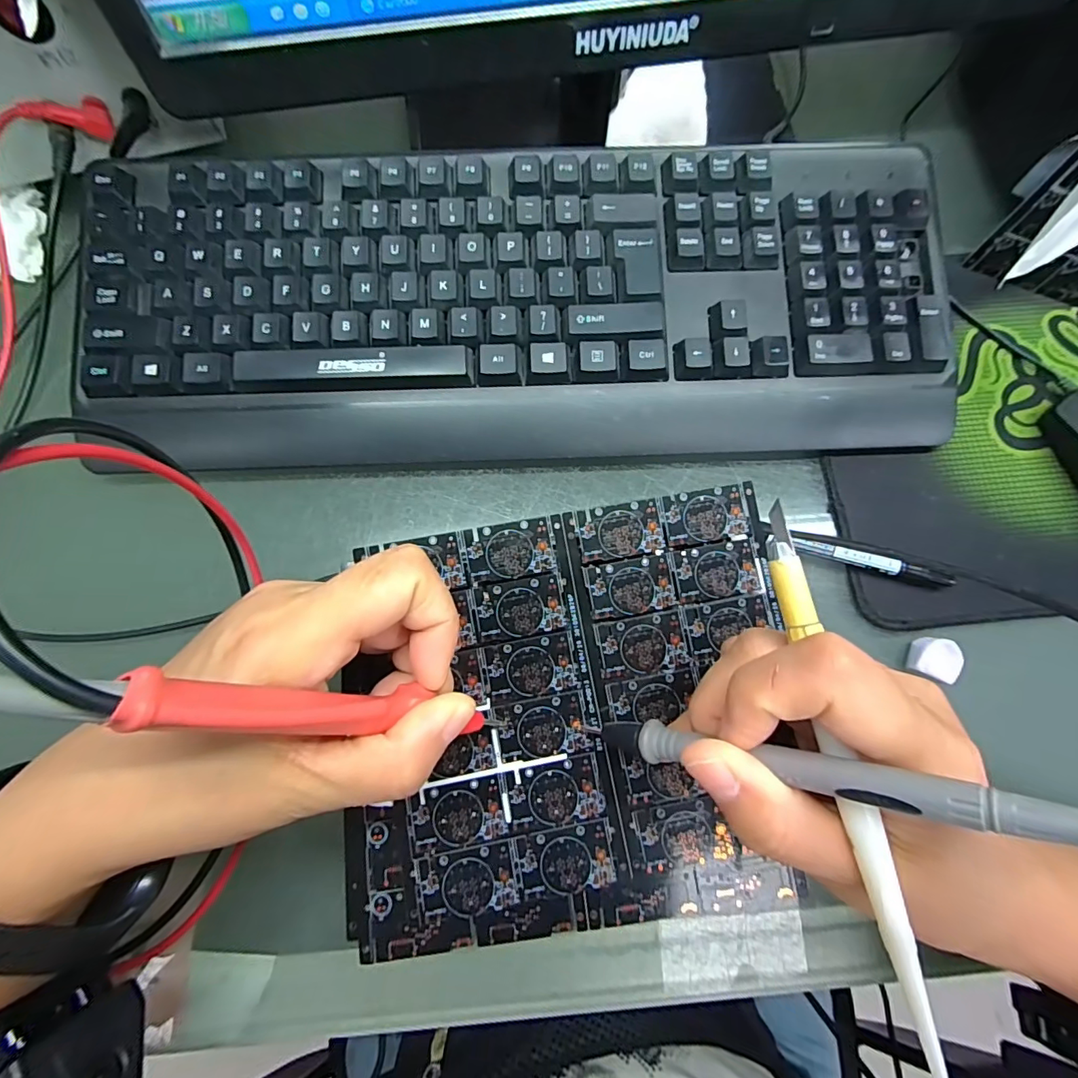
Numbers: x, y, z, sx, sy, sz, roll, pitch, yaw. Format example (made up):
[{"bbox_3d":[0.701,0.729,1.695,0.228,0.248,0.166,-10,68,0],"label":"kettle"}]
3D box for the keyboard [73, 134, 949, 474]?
[{"bbox_3d":[-0.009,-0.121,0.259,0.424,0.044,0.155,-1,77,-2],"label":"keyboard"}]

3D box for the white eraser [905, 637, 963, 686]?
[{"bbox_3d":[0.190,0.057,0.238,0.018,0.011,0.020,25,78,4],"label":"white eraser"}]

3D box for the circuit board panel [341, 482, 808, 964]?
[{"bbox_3d":[0.015,0.067,0.197,0.173,0.008,0.156,-7,81,-3],"label":"circuit board panel"}]

